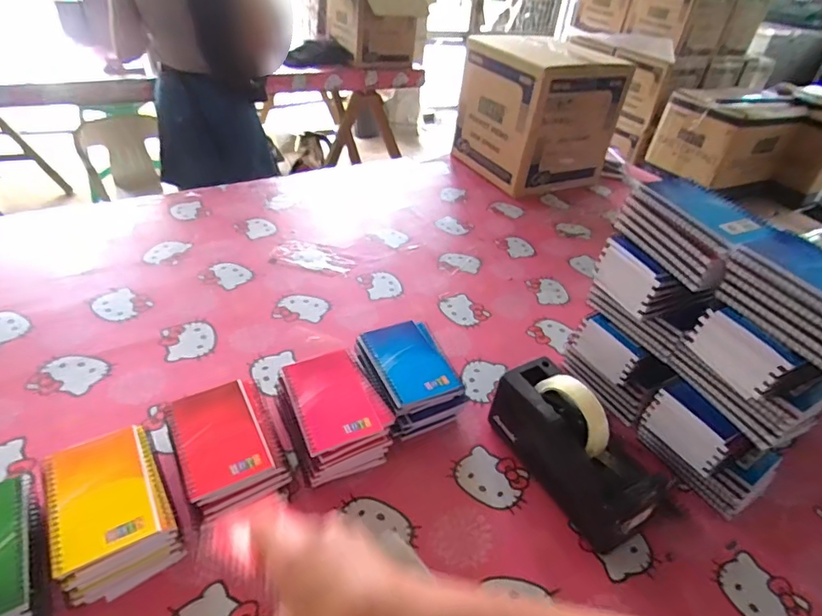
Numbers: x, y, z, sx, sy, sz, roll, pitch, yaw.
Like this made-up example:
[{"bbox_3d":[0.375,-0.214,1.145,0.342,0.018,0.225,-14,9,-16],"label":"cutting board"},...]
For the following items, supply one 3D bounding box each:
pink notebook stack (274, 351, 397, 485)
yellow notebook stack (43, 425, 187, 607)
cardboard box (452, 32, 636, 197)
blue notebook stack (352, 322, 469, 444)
[{"bbox_3d":[-0.093,0.128,0.589,0.107,0.070,0.137,-15,44,-26],"label":"pink notebook stack"},{"bbox_3d":[-0.289,0.195,0.475,0.095,0.063,0.135,-20,46,-30],"label":"yellow notebook stack"},{"bbox_3d":[0.323,-0.481,1.241,0.299,0.289,0.289,-12,43,-23],"label":"cardboard box"},{"bbox_3d":[-0.004,0.090,0.640,0.104,0.075,0.138,-16,45,-27],"label":"blue notebook stack"}]

